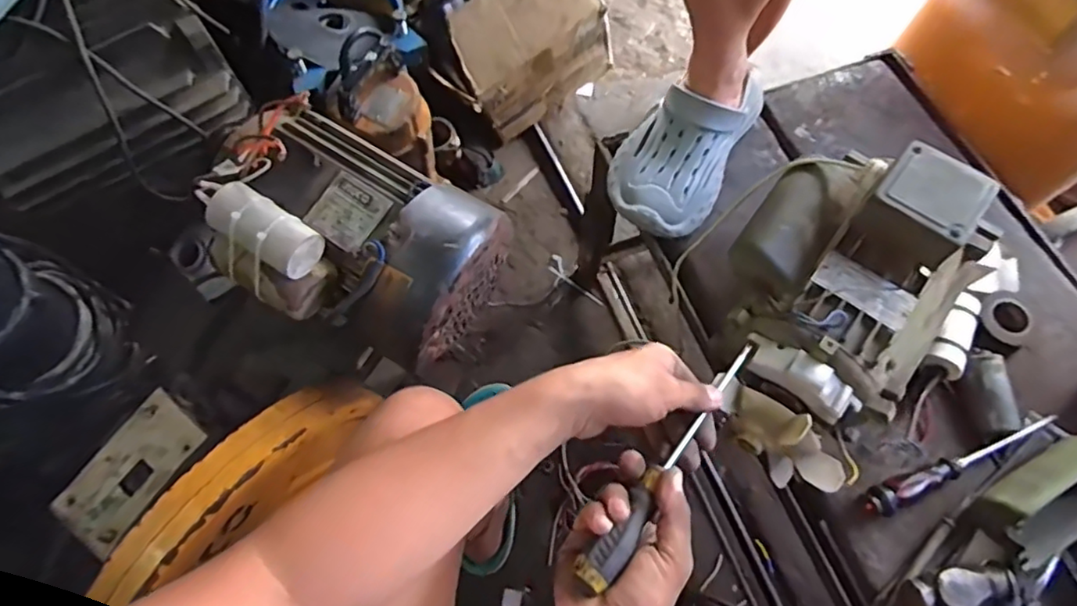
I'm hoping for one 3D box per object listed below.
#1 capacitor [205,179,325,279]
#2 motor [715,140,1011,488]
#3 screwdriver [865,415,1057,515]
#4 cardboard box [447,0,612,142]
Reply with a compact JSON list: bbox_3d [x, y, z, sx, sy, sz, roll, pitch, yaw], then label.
[{"bbox_3d":[-0.250,-0.066,0.566,0.095,0.047,0.048,31,70,11],"label":"capacitor"},{"bbox_3d":[0.263,-0.006,0.553,0.190,0.150,0.276,40,72,14],"label":"motor"},{"bbox_3d":[0.428,0.155,0.615,0.230,0.027,0.025,-20,69,-10],"label":"screwdriver"},{"bbox_3d":[-0.058,-0.528,1.150,0.300,0.260,0.268,-34,72,-15],"label":"cardboard box"}]

